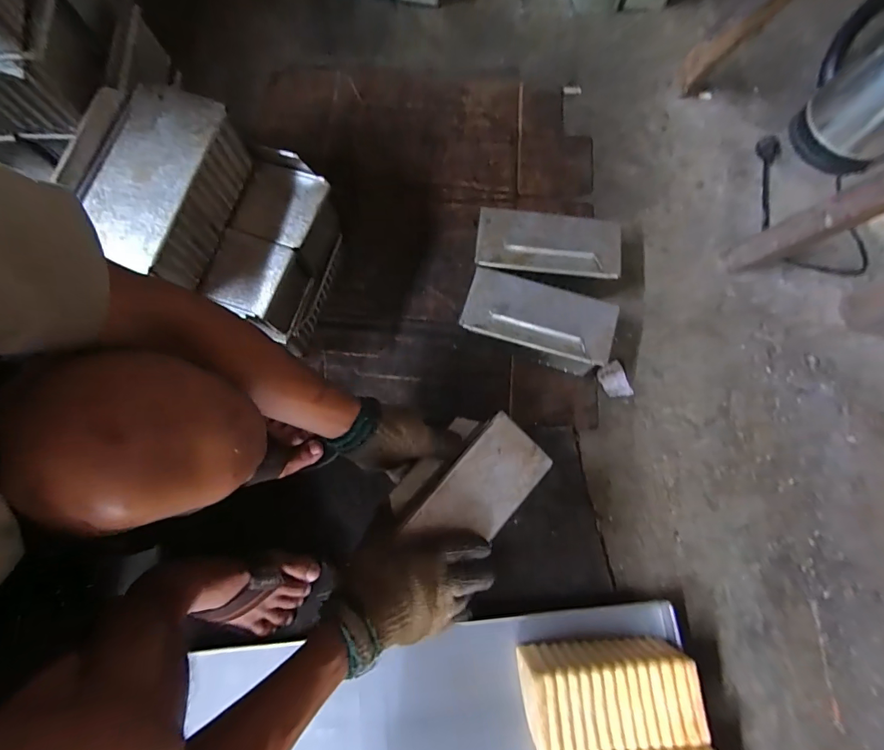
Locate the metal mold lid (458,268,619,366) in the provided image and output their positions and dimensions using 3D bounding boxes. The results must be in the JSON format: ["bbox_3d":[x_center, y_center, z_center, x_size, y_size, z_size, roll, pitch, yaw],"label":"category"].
[{"bbox_3d":[0.136,-0.082,0.576,0.205,0.019,0.095,16,75,4],"label":"metal mold lid"}]

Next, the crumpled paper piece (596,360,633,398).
[{"bbox_3d":[0.264,0.010,0.639,0.043,0.006,0.054,-23,76,-6],"label":"crumpled paper piece"}]

